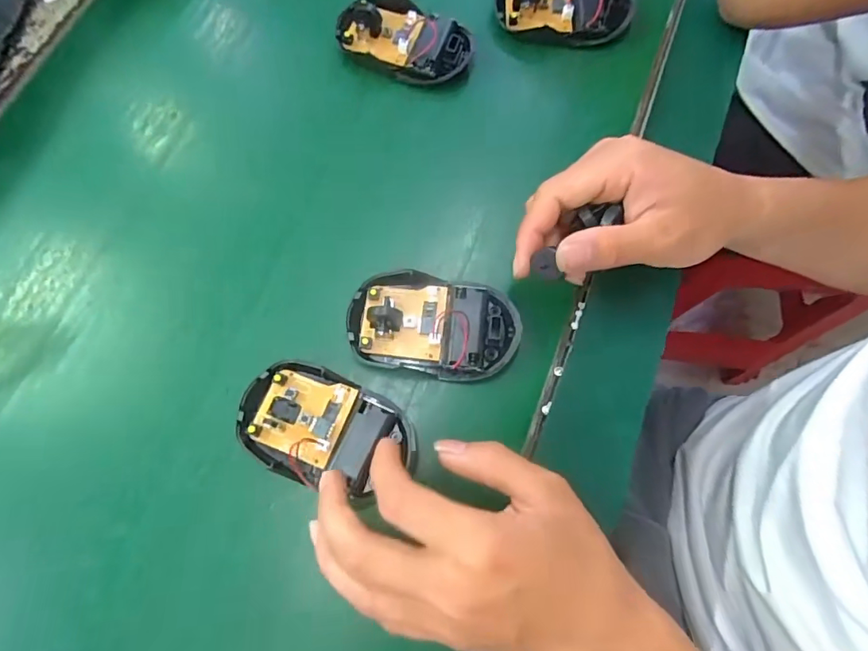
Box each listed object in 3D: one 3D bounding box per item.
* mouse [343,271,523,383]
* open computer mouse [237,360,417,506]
[{"bbox_3d":[0.000,-0.001,0.287,0.095,0.023,0.058,11,71,5],"label":"mouse"},{"bbox_3d":[-0.058,0.056,0.271,0.092,0.012,0.059,23,74,5],"label":"open computer mouse"}]

